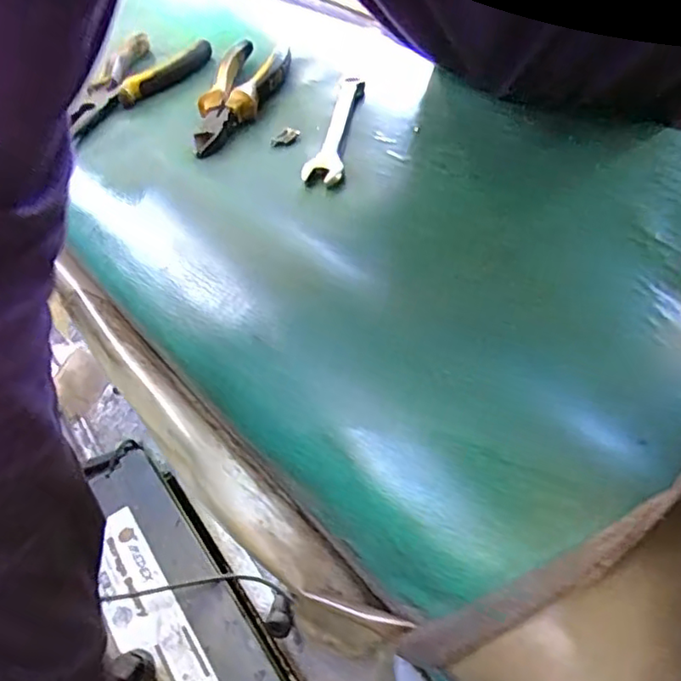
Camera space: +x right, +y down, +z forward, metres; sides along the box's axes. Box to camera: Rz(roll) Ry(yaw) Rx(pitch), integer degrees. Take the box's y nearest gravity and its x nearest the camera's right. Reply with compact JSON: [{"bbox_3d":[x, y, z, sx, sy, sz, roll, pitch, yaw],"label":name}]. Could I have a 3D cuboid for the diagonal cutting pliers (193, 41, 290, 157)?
[{"bbox_3d":[-0.077,-0.191,0.469,0.054,0.030,0.140,4,43,12],"label":"diagonal cutting pliers"}]

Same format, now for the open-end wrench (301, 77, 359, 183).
[{"bbox_3d":[0.001,-0.151,0.424,0.024,0.006,0.132,7,50,12],"label":"open-end wrench"}]

